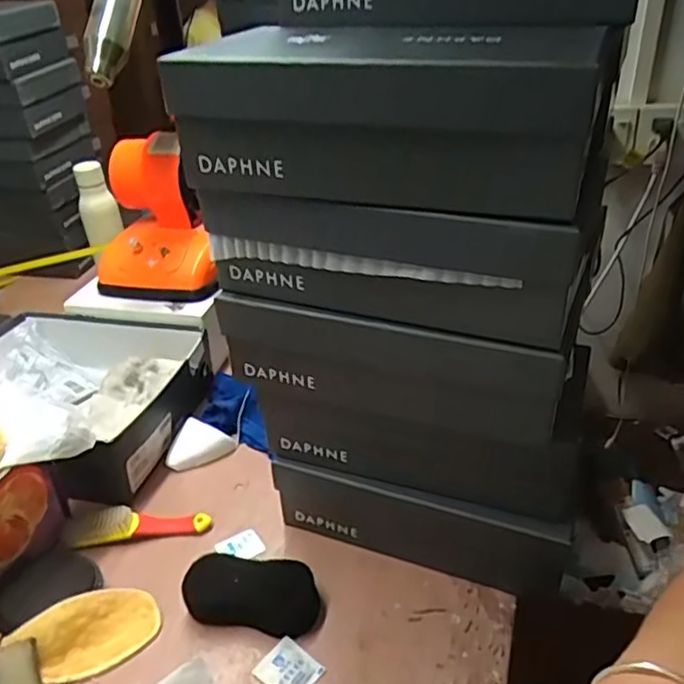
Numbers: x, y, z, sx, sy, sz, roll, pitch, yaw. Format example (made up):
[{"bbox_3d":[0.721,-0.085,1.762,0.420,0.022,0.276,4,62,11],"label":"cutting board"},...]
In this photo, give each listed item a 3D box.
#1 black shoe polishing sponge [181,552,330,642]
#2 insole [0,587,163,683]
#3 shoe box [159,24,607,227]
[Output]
[{"bbox_3d":[-0.085,0.244,0.626,0.132,0.034,0.063,1,33,6],"label":"black shoe polishing sponge"},{"bbox_3d":[-0.254,0.276,0.597,0.162,0.013,0.069,-5,65,-27],"label":"insole"},{"bbox_3d":[0.029,-0.179,0.500,0.283,0.102,0.161,10,34,19],"label":"shoe box"}]

